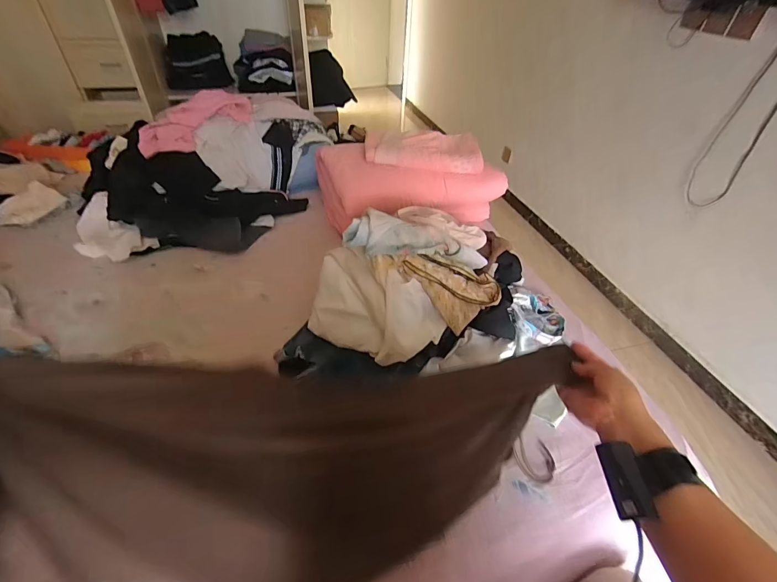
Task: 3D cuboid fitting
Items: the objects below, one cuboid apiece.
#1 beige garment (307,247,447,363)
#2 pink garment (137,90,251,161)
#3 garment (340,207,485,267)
[{"bbox_3d":[-0.040,0.033,0.754,0.288,0.151,0.132,29,48,25],"label":"beige garment"},{"bbox_3d":[-0.664,-0.584,1.282,0.183,0.121,0.404,30,49,27],"label":"pink garment"},{"bbox_3d":[0.065,-0.103,0.749,0.297,0.073,0.098,10,41,-13],"label":"garment"}]

